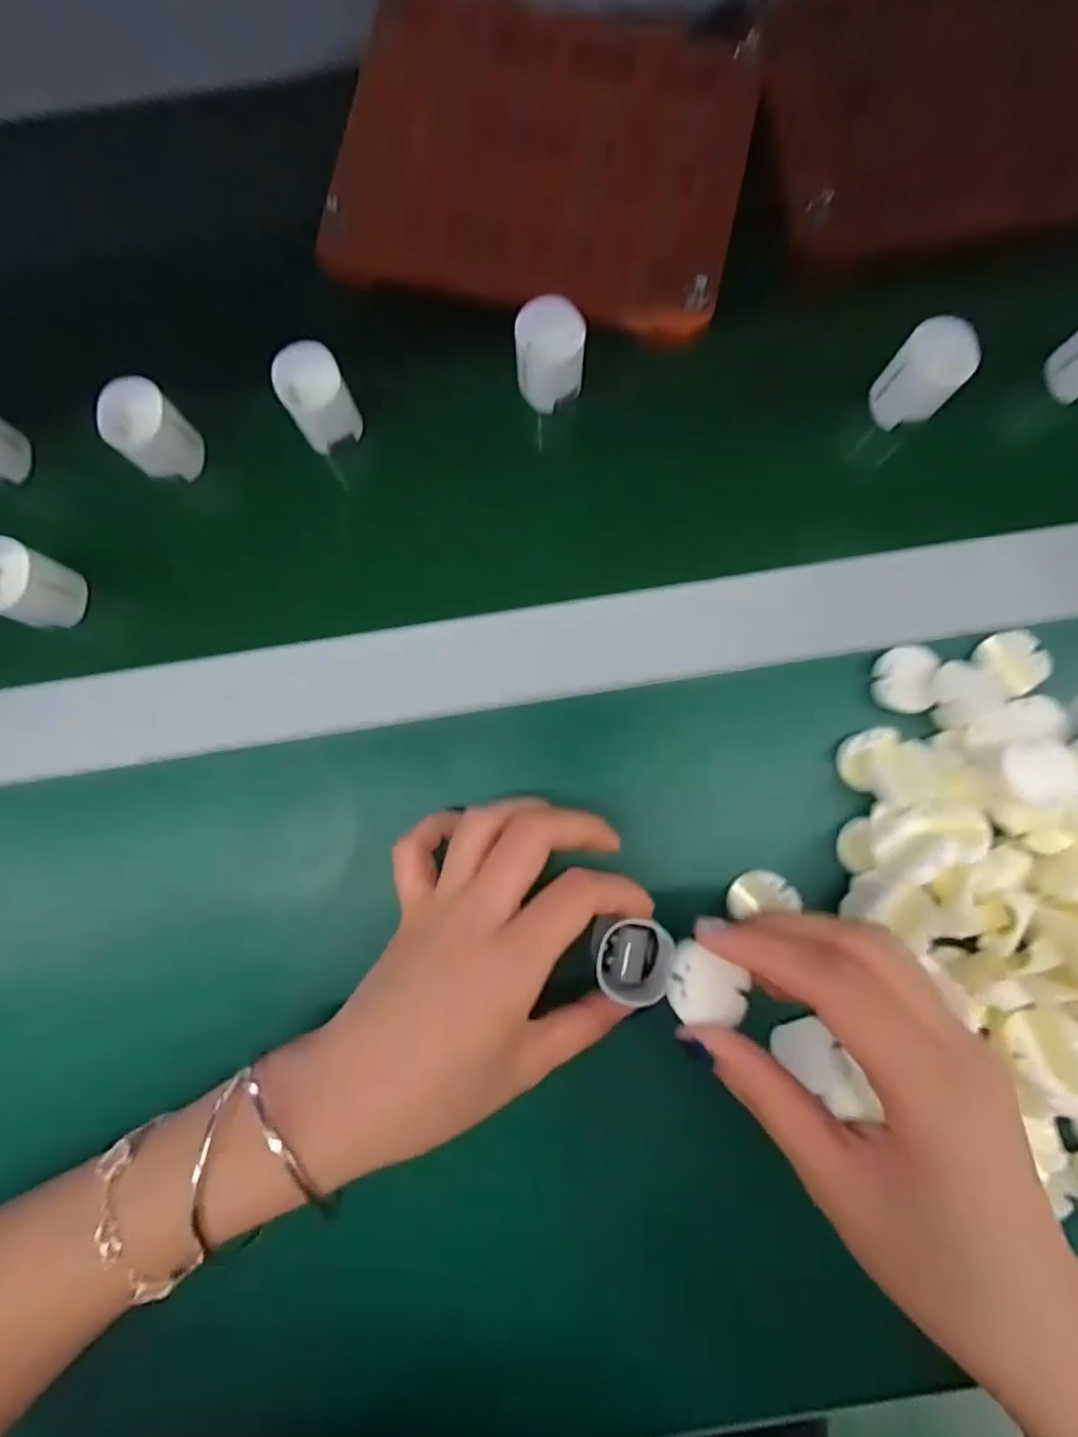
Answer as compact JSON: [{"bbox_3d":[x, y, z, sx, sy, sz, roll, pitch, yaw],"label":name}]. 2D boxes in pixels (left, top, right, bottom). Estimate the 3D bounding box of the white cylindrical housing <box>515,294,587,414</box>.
[{"bbox_3d":[0.005,-0.164,0.291,0.031,0.031,0.030,0,84,-1],"label":"white cylindrical housing"}]

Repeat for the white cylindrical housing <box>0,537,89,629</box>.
[{"bbox_3d":[-0.225,-0.058,0.284,0.029,0.033,0.031,0,84,-1],"label":"white cylindrical housing"}]

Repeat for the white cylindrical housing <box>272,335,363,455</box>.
[{"bbox_3d":[-0.100,-0.145,0.291,0.028,0.033,0.029,0,84,-1],"label":"white cylindrical housing"}]

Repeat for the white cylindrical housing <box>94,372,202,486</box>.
[{"bbox_3d":[-0.173,-0.128,0.289,0.030,0.037,0.027,-44,86,-5],"label":"white cylindrical housing"}]

